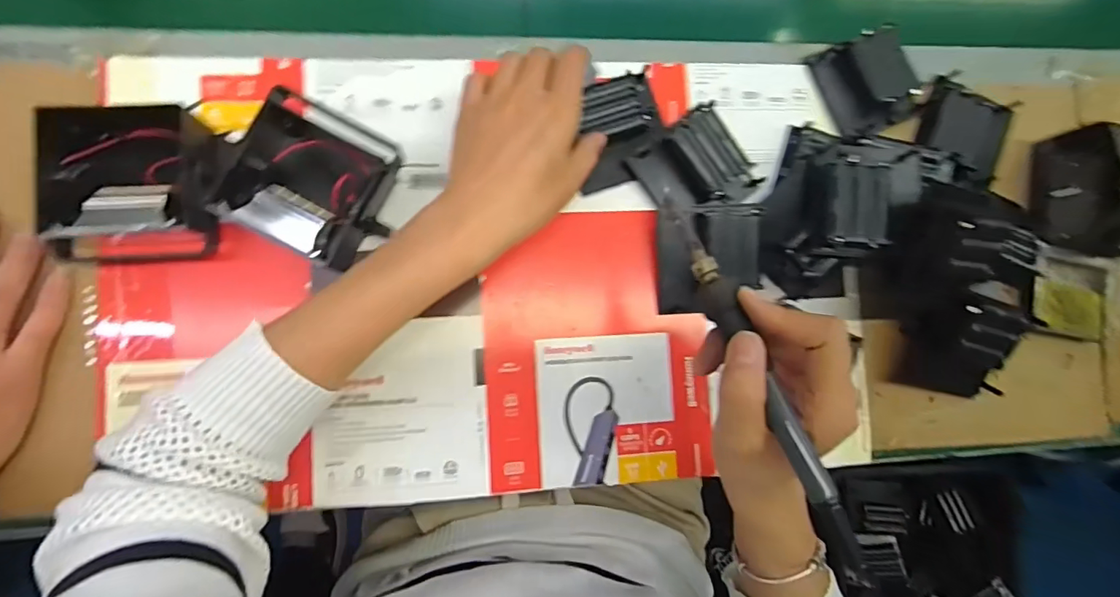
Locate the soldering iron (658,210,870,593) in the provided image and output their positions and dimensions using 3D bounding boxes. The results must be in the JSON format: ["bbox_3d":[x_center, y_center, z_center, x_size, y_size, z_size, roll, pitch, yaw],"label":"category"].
[{"bbox_3d":[0.099,0.037,0.257,0.014,0.016,0.202,-22,74,-8],"label":"soldering iron"}]

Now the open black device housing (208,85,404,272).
[{"bbox_3d":[-0.164,-0.079,0.349,0.099,0.037,0.096,26,83,-4],"label":"open black device housing"}]

